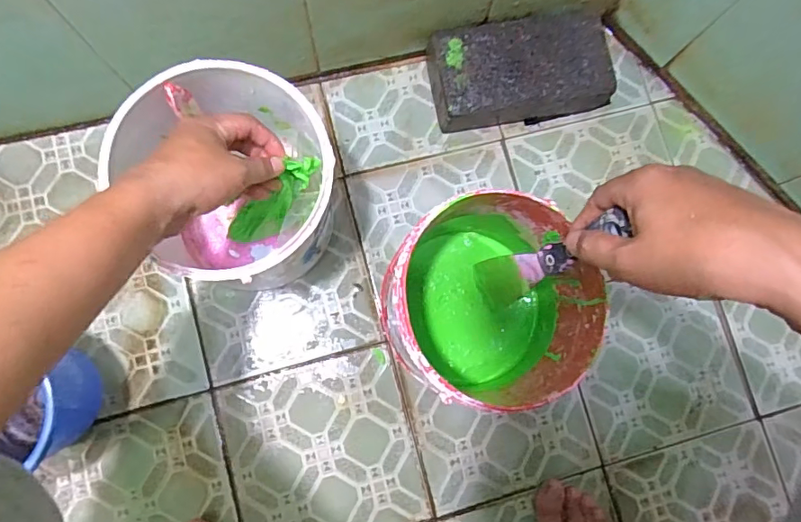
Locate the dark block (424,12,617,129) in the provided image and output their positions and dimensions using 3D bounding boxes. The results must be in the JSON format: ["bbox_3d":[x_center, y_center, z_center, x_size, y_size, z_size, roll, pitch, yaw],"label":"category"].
[{"bbox_3d":[0.147,-0.228,0.619,0.217,0.065,0.117,-10,82,-6],"label":"dark block"}]

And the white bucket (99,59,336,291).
[{"bbox_3d":[-0.153,-0.063,0.503,0.176,0.196,0.176,1,81,-4],"label":"white bucket"}]

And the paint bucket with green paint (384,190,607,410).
[{"bbox_3d":[0.079,0.041,0.506,0.175,0.194,0.181,1,81,-4],"label":"paint bucket with green paint"}]

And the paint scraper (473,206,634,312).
[{"bbox_3d":[0.111,-0.001,0.413,0.010,0.207,0.045,-31,84,-23],"label":"paint scraper"}]

